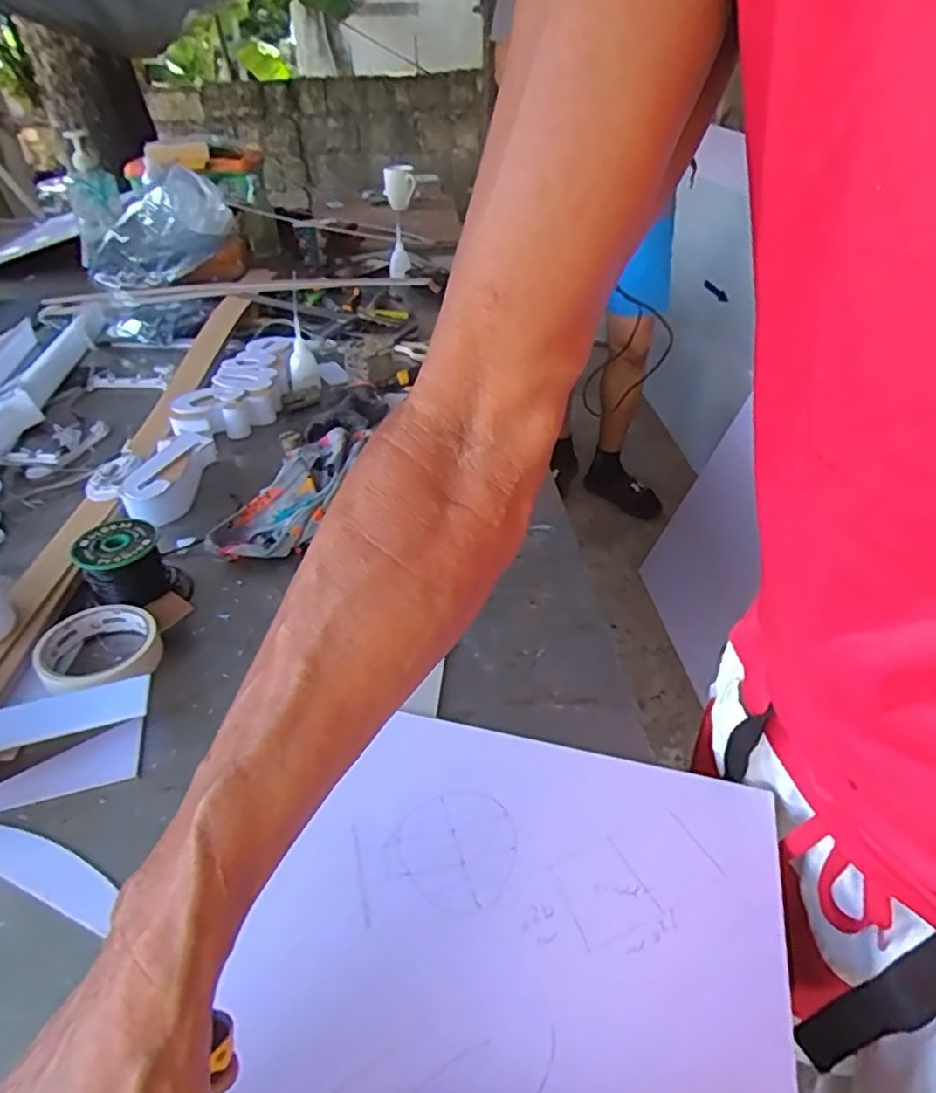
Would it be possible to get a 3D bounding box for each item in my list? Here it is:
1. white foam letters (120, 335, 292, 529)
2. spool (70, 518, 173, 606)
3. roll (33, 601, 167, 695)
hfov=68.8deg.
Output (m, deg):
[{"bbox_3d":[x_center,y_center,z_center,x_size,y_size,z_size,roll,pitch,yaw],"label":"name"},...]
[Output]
[{"bbox_3d":[-0.318,-0.173,0.878,0.112,0.041,0.465,3,37,4],"label":"white foam letters"},{"bbox_3d":[-0.303,0.020,0.604,0.063,0.065,0.058,-1,37,1],"label":"spool"},{"bbox_3d":[-0.299,0.082,0.551,0.088,0.026,0.103,-25,43,-28],"label":"roll"}]

